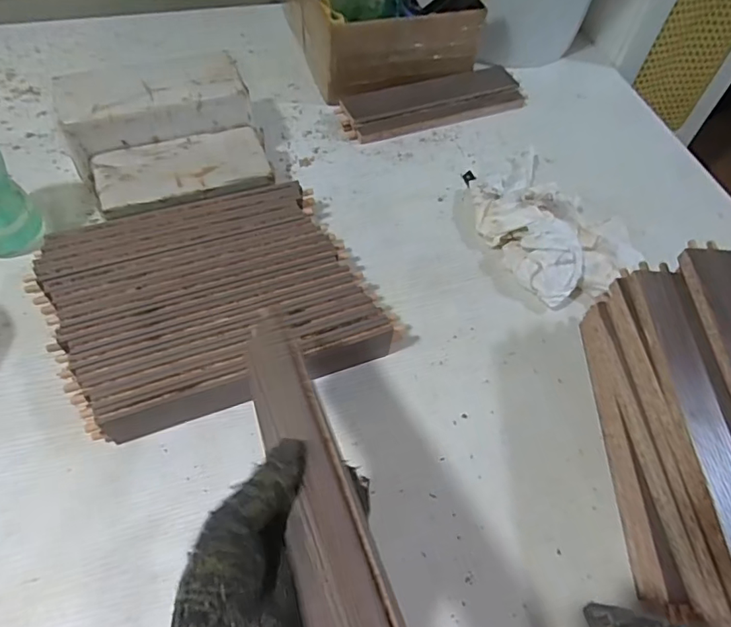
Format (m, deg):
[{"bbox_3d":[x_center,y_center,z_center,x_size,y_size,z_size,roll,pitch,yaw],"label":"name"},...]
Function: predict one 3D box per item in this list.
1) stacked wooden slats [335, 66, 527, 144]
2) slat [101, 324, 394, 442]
[{"bbox_3d":[0.105,-0.325,0.801,0.300,0.034,0.072,-18,60,-16],"label":"stacked wooden slats"},{"bbox_3d":[-0.107,0.067,0.517,0.302,0.049,0.015,-17,60,-15],"label":"slat"}]

